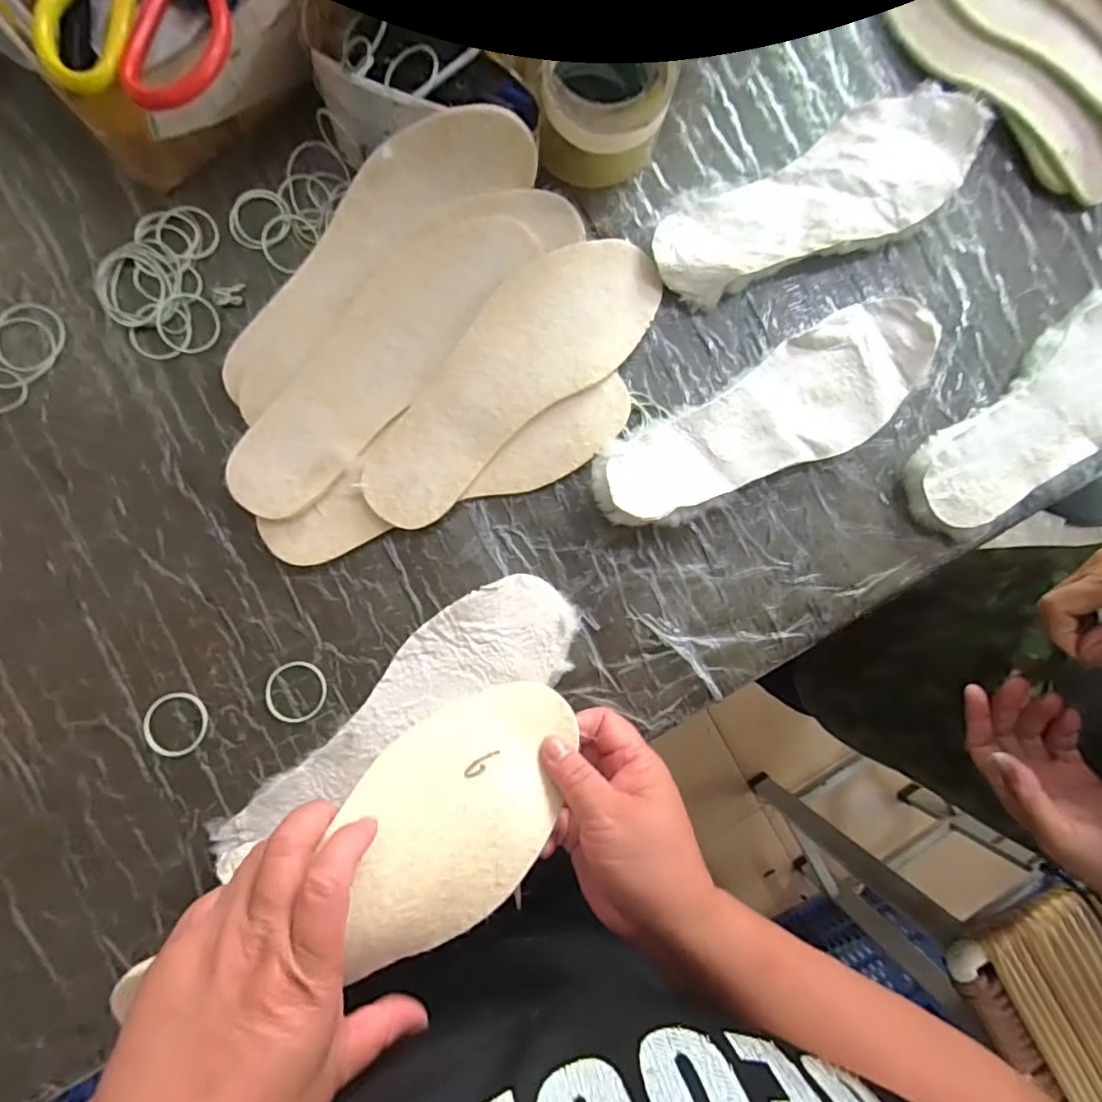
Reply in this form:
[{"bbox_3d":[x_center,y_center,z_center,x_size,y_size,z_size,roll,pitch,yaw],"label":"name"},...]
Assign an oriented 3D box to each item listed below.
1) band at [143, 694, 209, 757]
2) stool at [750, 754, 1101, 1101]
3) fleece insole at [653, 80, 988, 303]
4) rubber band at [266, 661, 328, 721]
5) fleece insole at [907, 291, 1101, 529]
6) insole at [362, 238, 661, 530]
[{"bbox_3d":[-0.260,0.120,0.392,0.043,0.004,0.043,-12,88,-5],"label":"band"},{"bbox_3d":[0.564,0.546,0.915,0.210,0.579,0.277,-27,90,-6],"label":"stool"},{"bbox_3d":[0.208,-0.266,0.432,0.271,0.013,0.091,-30,90,-2],"label":"fleece insole"},{"bbox_3d":[-0.181,0.100,0.401,0.042,0.004,0.043,0,87,-5],"label":"rubber band"},{"bbox_3d":[0.393,-0.109,0.434,0.263,0.012,0.094,-41,86,-2],"label":"fleece insole"},{"bbox_3d":[-0.031,-0.129,0.410,0.262,0.009,0.092,-41,99,-5],"label":"insole"}]

